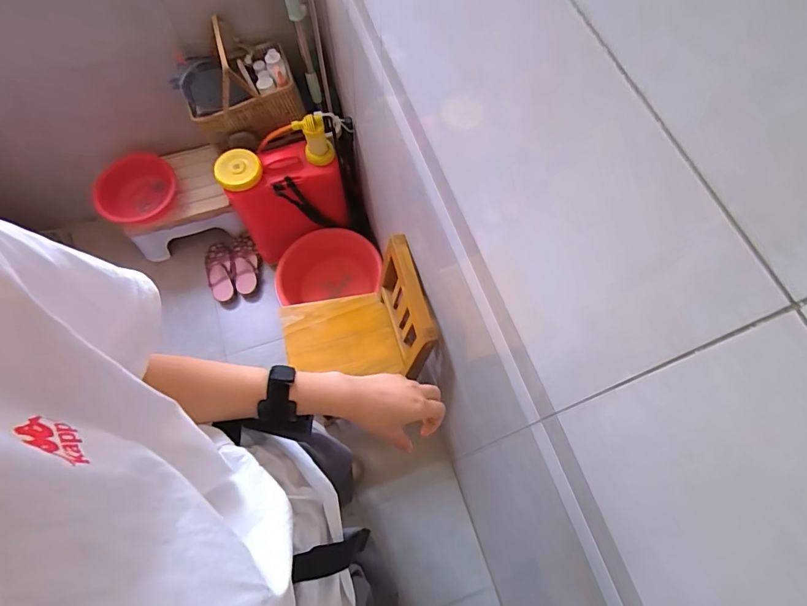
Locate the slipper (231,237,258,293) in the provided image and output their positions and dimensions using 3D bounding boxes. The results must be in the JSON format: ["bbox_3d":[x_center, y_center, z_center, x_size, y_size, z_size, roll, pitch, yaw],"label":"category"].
[{"bbox_3d":[-0.556,-0.138,1.558,0.097,0.051,0.220,-17,68,-5],"label":"slipper"}]

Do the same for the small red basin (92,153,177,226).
[{"bbox_3d":[-0.863,-0.377,1.415,0.249,0.092,0.208,-11,68,-2],"label":"small red basin"}]

